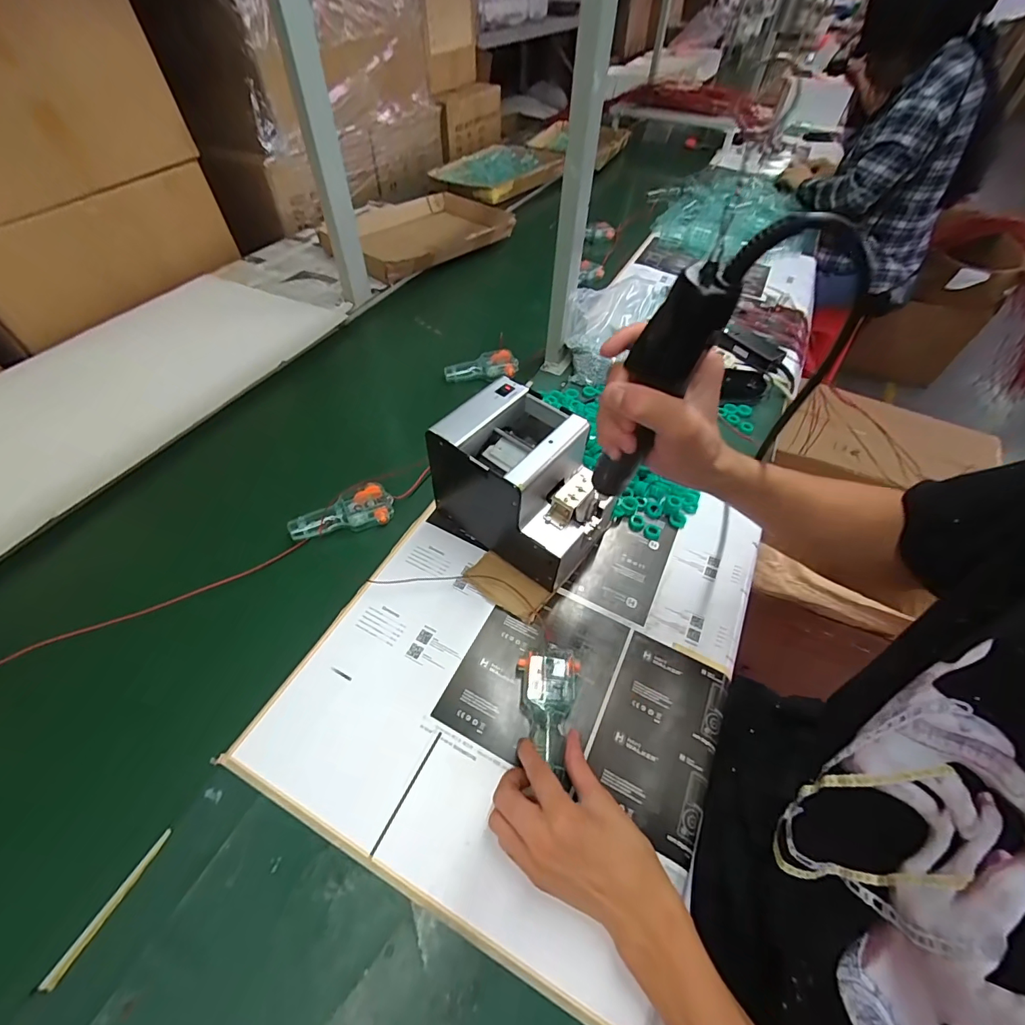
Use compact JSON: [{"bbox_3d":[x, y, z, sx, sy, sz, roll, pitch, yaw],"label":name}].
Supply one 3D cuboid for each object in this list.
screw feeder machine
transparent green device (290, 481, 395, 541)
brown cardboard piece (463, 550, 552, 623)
[{"bbox_3d":[0.012,-0.033,0.522,0.183,0.156,0.125,29,56,18],"label":"screw feeder machine"},{"bbox_3d":[-0.216,0.004,0.571,0.124,0.023,0.059,-25,58,-21],"label":"transparent green device"},{"bbox_3d":[-0.006,0.085,0.523,0.092,0.012,0.051,32,57,20],"label":"brown cardboard piece"}]

